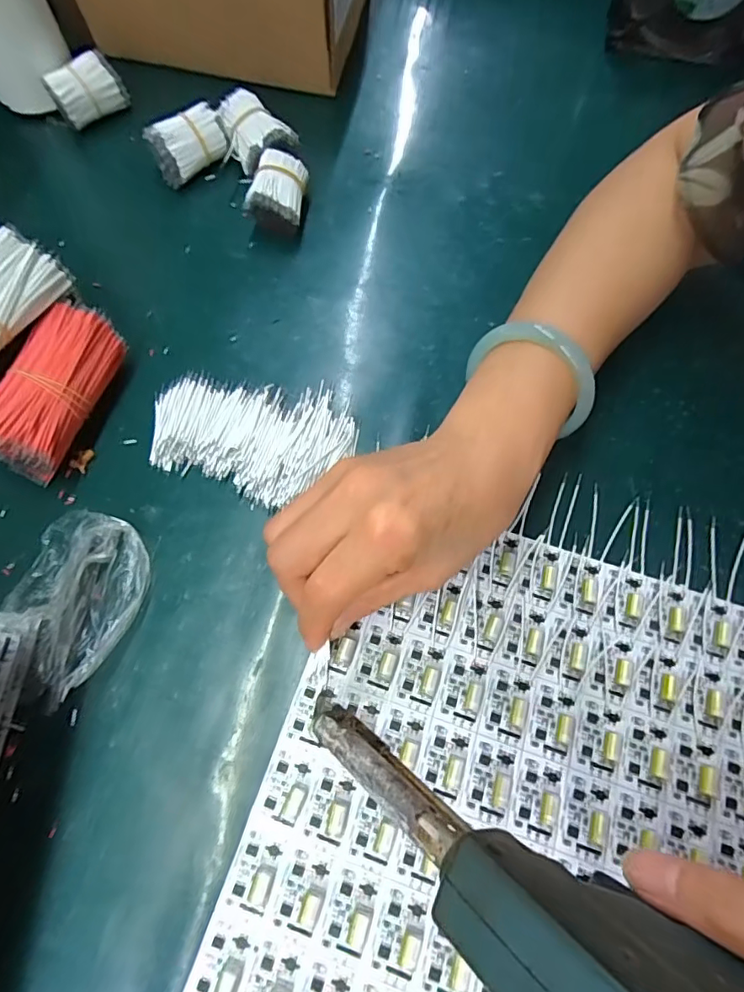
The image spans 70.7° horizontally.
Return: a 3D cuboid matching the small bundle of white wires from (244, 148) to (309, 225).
[{"bbox_3d":[-0.064,-0.207,0.362,0.035,0.028,0.052,8,69,2],"label":"small bundle of white wires"}]

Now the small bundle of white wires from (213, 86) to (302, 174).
[{"bbox_3d":[-0.083,-0.264,0.380,0.044,0.030,0.050,-29,72,-12],"label":"small bundle of white wires"}]

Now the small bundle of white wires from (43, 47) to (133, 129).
[{"bbox_3d":[-0.210,-0.296,0.387,0.026,0.034,0.049,41,74,14],"label":"small bundle of white wires"}]

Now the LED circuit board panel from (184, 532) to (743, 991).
[{"bbox_3d":[0.098,0.148,0.245,0.289,0.009,0.246,18,70,6],"label":"LED circuit board panel"}]

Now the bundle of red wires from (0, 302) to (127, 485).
[{"bbox_3d":[-0.179,-0.056,0.299,0.039,0.044,0.097,14,69,4],"label":"bundle of red wires"}]

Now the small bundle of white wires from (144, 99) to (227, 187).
[{"bbox_3d":[-0.131,-0.250,0.375,0.050,0.030,0.033,-34,73,-13],"label":"small bundle of white wires"}]

